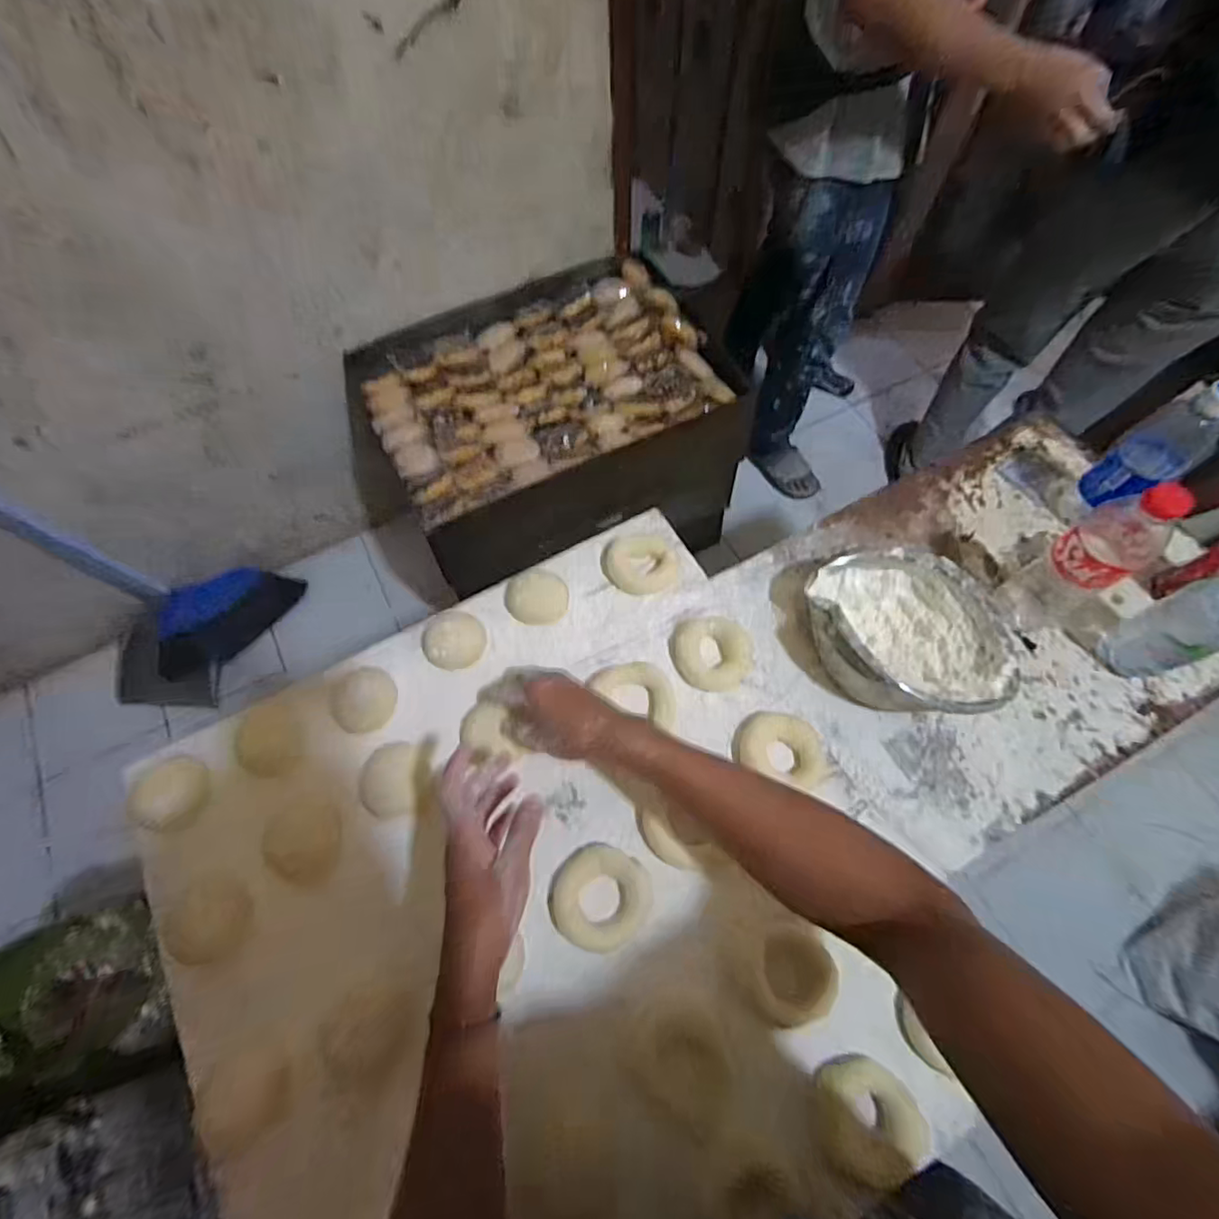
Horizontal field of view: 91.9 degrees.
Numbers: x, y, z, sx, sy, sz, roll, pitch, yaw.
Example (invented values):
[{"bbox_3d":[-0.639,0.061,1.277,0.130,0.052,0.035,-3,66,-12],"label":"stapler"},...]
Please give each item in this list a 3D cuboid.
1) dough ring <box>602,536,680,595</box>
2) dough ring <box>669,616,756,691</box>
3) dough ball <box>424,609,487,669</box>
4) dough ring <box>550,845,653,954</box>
[{"bbox_3d":[0.033,-0.047,0.621,0.078,0.014,0.066,0,65,0],"label":"dough ring"},{"bbox_3d":[0.102,0.044,0.583,0.079,0.018,0.071,3,65,2],"label":"dough ring"},{"bbox_3d":[-0.156,0.030,0.586,0.061,0.025,0.055,1,65,1],"label":"dough ball"},{"bbox_3d":[-0.007,0.240,0.492,0.080,0.014,0.076,0,65,0],"label":"dough ring"}]

